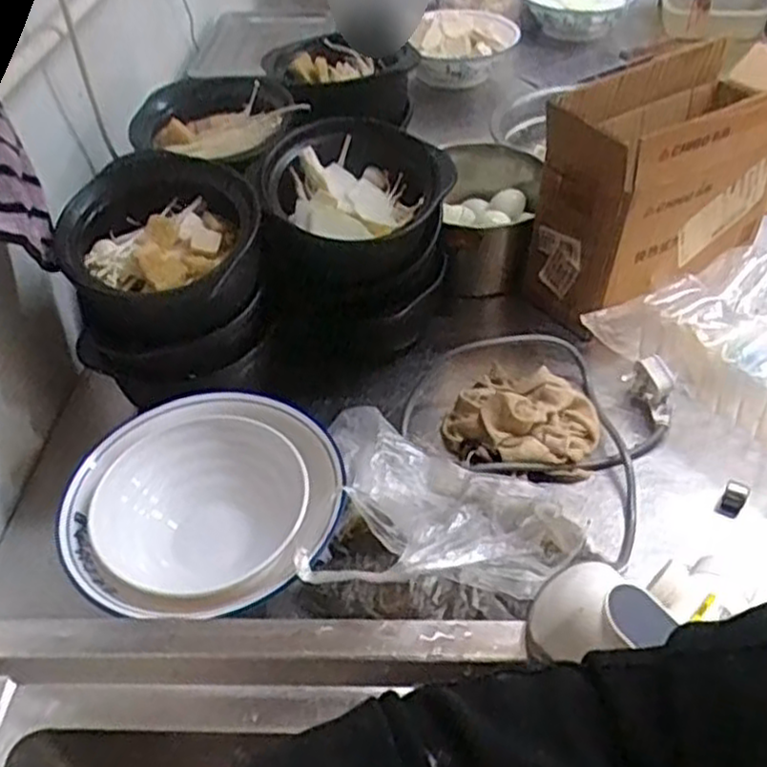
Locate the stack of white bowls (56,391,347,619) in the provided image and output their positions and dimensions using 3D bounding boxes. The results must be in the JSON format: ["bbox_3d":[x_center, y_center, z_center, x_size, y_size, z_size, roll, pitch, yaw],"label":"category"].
[{"bbox_3d":[-0.142,0.101,0.626,0.212,0.075,0.217,14,47,17],"label":"stack of white bowls"}]

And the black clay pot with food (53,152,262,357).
[{"bbox_3d":[-0.197,-0.117,0.682,0.166,0.112,0.166,-2,44,2],"label":"black clay pot with food"}]

